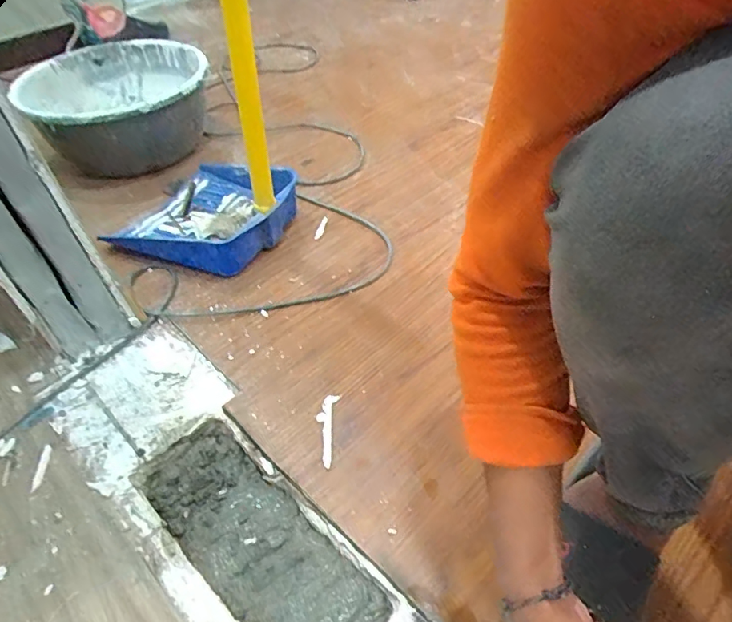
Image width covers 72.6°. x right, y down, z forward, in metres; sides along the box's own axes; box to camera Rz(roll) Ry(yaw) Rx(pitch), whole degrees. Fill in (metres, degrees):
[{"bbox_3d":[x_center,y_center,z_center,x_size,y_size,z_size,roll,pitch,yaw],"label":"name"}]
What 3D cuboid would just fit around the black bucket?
[{"bbox_3d":[-0.515,-0.417,1.078,0.336,0.216,0.354,-2,47,2],"label":"black bucket"}]

